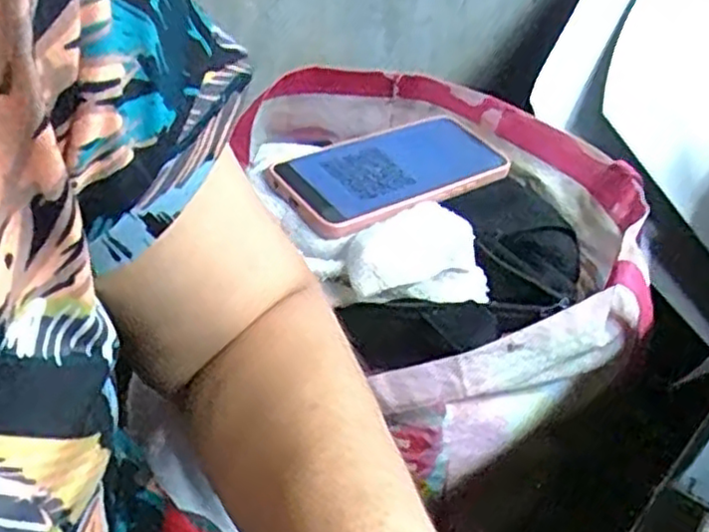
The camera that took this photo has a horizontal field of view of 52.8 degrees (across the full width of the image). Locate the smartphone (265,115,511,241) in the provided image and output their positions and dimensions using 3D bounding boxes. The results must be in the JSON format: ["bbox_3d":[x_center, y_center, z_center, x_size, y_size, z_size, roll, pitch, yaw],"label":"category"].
[{"bbox_3d":[0.029,-0.072,0.502,0.179,0.009,0.085,-27,48,-34],"label":"smartphone"}]

